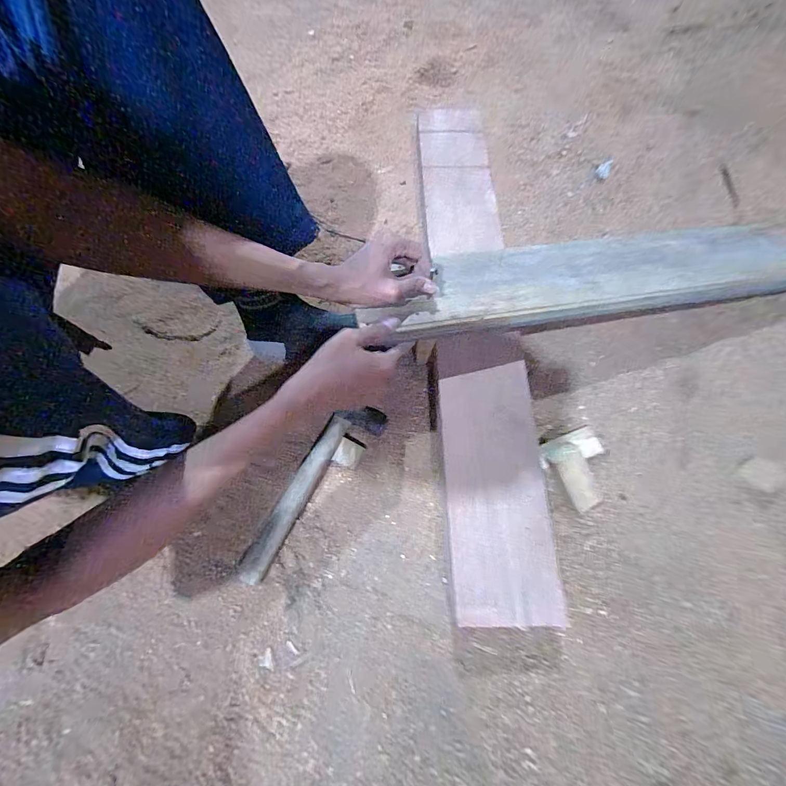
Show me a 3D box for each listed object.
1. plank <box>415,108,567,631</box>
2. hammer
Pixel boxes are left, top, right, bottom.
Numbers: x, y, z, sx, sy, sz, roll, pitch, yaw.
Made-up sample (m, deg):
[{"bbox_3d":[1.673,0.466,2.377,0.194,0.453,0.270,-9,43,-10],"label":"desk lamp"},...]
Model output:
[{"bbox_3d":[0.111,-0.129,0.515,0.119,0.036,0.792,-3,67,2],"label":"plank"},{"bbox_3d":[-0.106,0.122,0.473,0.057,0.028,0.261,32,73,14],"label":"hammer"}]

